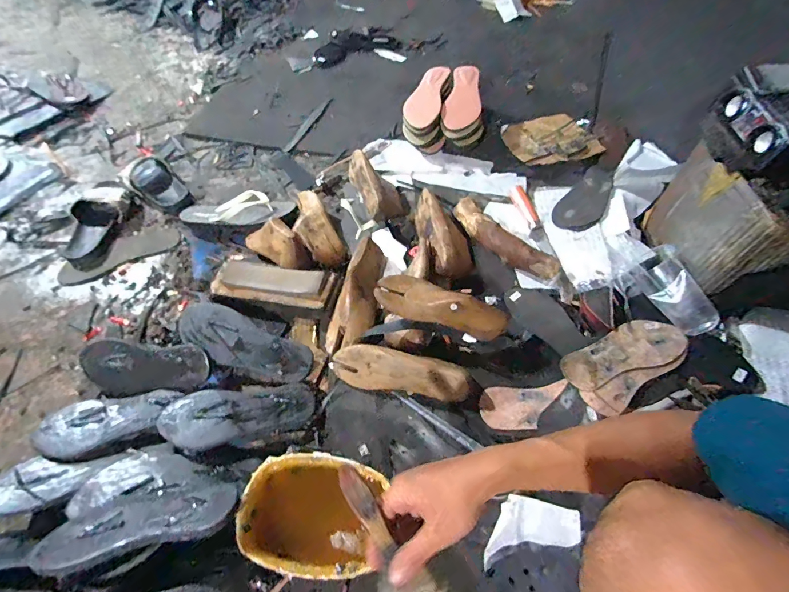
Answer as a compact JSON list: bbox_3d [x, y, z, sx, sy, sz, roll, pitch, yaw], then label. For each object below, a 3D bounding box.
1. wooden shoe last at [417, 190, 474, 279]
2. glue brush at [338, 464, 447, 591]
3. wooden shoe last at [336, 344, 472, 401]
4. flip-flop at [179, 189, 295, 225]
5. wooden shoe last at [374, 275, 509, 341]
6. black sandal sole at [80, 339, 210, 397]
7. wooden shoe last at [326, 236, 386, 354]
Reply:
[{"bbox_3d":[0.102,-0.136,0.830,0.091,0.083,0.244,-5,57,-5],"label":"wooden shoe last"},{"bbox_3d":[-0.013,0.229,0.363,0.058,0.013,0.144,-26,80,-15],"label":"glue brush"},{"bbox_3d":[0.009,0.128,0.639,0.224,0.060,0.057,11,57,5],"label":"wooden shoe last"},{"bbox_3d":[-0.372,-0.197,0.898,0.253,0.047,0.087,-1,58,0],"label":"flip-flop"},{"bbox_3d":[0.082,0.023,0.679,0.228,0.082,0.065,15,57,8],"label":"wooden shoe last"},{"bbox_3d":[-0.440,0.127,0.674,0.245,0.019,0.091,3,98,7],"label":"black sandal sole"},{"bbox_3d":[-0.064,-0.002,0.735,0.072,0.066,0.231,14,77,9],"label":"wooden shoe last"}]

